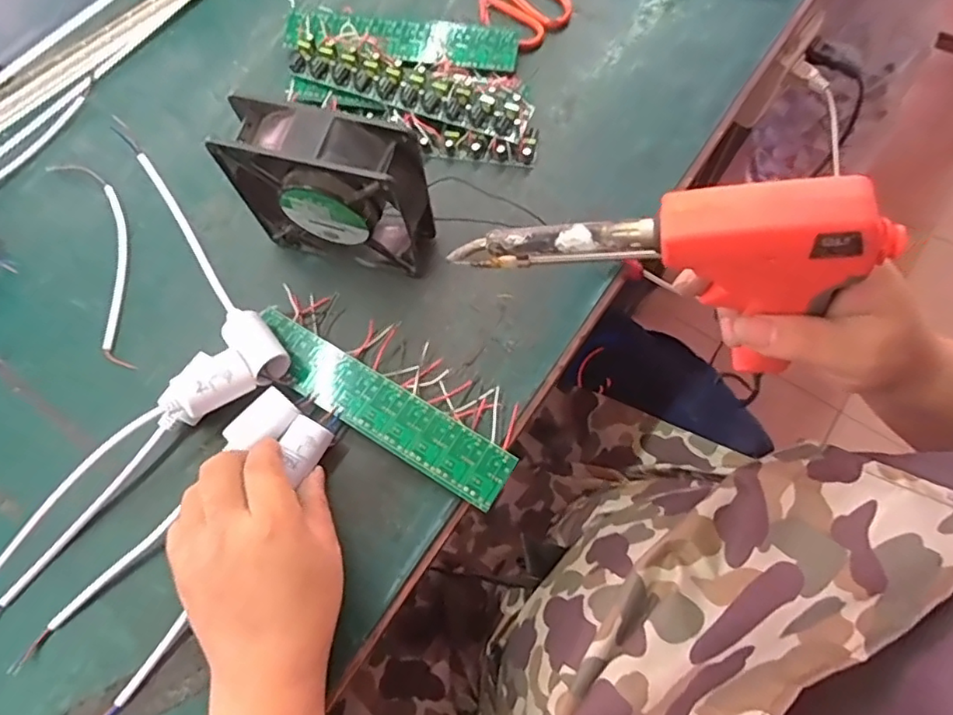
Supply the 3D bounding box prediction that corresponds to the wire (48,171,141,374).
[{"bbox_3d":[-0.286,-0.081,0.460,0.043,0.004,0.203,-25,70,-8],"label":"wire"}]

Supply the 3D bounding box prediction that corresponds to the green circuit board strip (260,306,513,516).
[{"bbox_3d":[-0.067,0.033,0.401,0.198,0.016,0.039,30,73,12],"label":"green circuit board strip"}]

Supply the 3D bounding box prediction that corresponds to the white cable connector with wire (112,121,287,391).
[{"bbox_3d":[-0.199,-0.072,0.422,0.026,0.055,0.218,-36,72,-11],"label":"white cable connector with wire"}]

